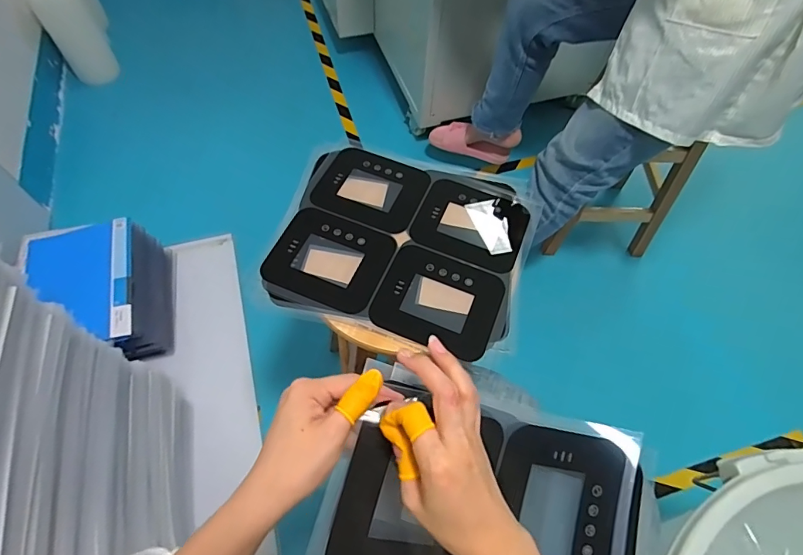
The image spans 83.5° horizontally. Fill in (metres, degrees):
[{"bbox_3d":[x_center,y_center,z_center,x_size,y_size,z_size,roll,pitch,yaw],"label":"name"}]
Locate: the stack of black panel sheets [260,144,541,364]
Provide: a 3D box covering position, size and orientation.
[{"bbox_3d":[0.003,-0.050,0.601,0.312,0.011,0.267,16,61,7],"label":"stack of black panel sheets"}]

